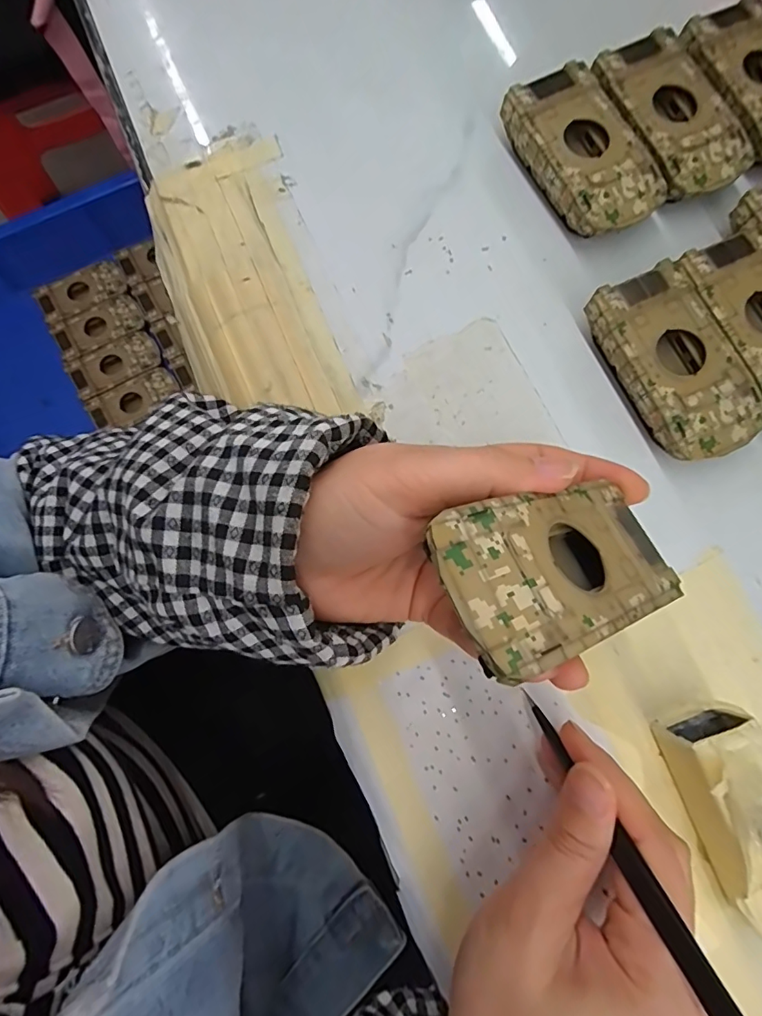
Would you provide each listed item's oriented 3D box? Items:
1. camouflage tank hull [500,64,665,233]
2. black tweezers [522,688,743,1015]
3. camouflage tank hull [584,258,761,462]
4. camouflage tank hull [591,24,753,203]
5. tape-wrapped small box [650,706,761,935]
[{"bbox_3d":[0.111,-0.191,0.277,0.052,0.027,0.094,-29,80,-6],"label":"camouflage tank hull"},{"bbox_3d":[0.082,0.116,0.173,0.007,0.132,0.009,-19,119,-4],"label":"black tweezers"},{"bbox_3d":[0.145,-0.070,0.253,0.052,0.025,0.095,-27,80,-6],"label":"camouflage tank hull"},{"bbox_3d":[0.159,-0.213,0.281,0.054,0.027,0.093,-20,79,-4],"label":"camouflage tank hull"},{"bbox_3d":[0.151,0.127,0.201,0.046,0.049,0.081,-22,79,-4],"label":"tape-wrapped small box"}]

